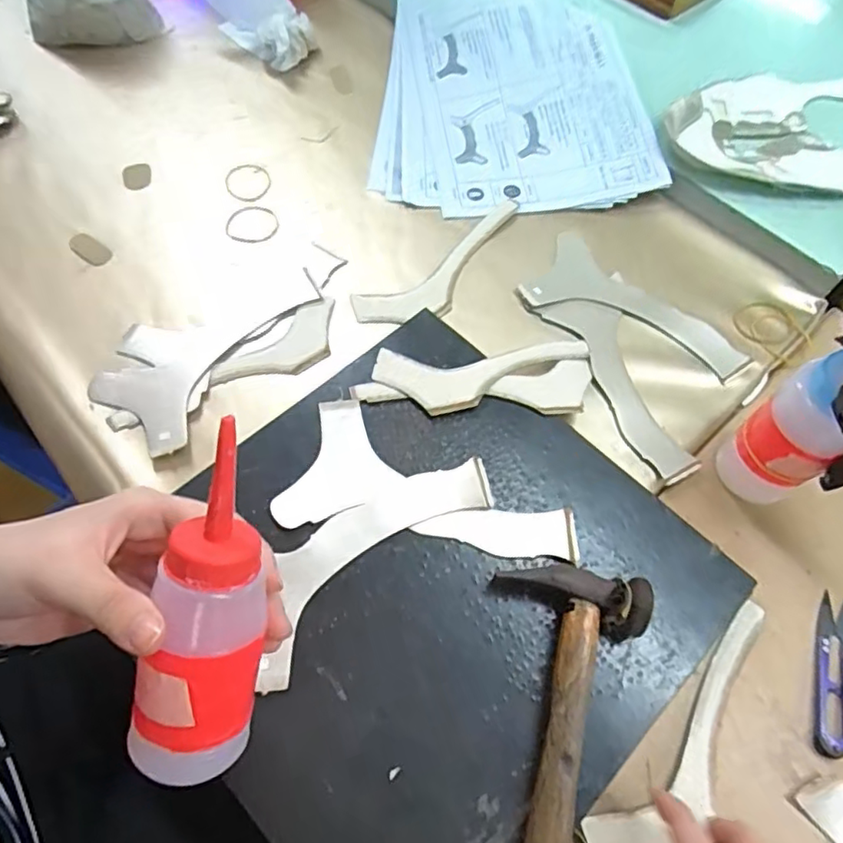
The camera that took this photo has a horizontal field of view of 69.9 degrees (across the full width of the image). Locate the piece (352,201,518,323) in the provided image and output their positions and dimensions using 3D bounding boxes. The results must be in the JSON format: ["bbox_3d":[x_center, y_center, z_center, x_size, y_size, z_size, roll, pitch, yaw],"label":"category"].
[{"bbox_3d":[0.026,-0.131,0.513,0.183,0.005,0.058,-36,69,-14],"label":"piece"}]

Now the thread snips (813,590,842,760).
[{"bbox_3d":[0.259,0.157,0.378,0.024,0.012,0.098,21,63,8],"label":"thread snips"}]

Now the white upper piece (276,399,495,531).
[{"bbox_3d":[-0.025,0.028,0.405,0.134,0.005,0.086,2,64,-2],"label":"white upper piece"}]

